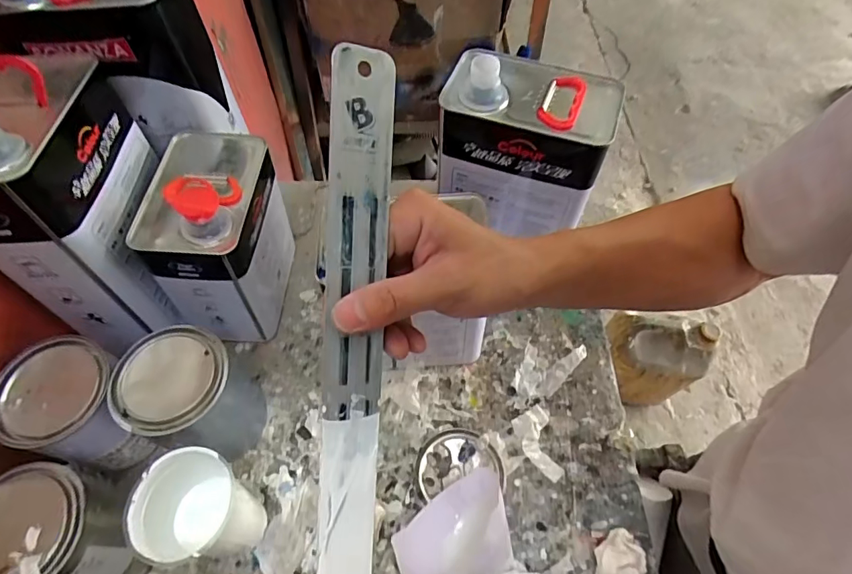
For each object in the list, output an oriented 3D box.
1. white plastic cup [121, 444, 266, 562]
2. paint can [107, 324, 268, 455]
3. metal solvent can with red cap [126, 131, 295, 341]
[{"bbox_3d":[-0.200,0.207,0.441,0.077,0.133,0.077,-28,61,-17],"label":"white plastic cup"},{"bbox_3d":[-0.236,0.116,0.501,0.099,0.139,0.101,0,57,0],"label":"paint can"},{"bbox_3d":[-0.225,-0.063,0.557,0.103,0.214,0.165,0,57,0],"label":"metal solvent can with red cap"}]

